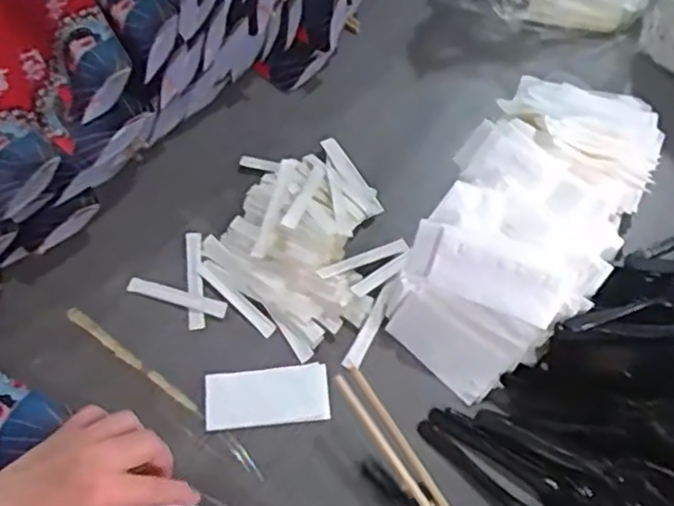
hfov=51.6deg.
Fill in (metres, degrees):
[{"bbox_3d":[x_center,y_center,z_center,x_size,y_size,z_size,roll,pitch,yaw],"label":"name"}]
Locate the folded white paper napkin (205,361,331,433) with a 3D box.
[{"bbox_3d":[-0.056,0.115,0.561,0.097,0.004,0.047,-6,62,-1],"label":"folded white paper napkin"}]

